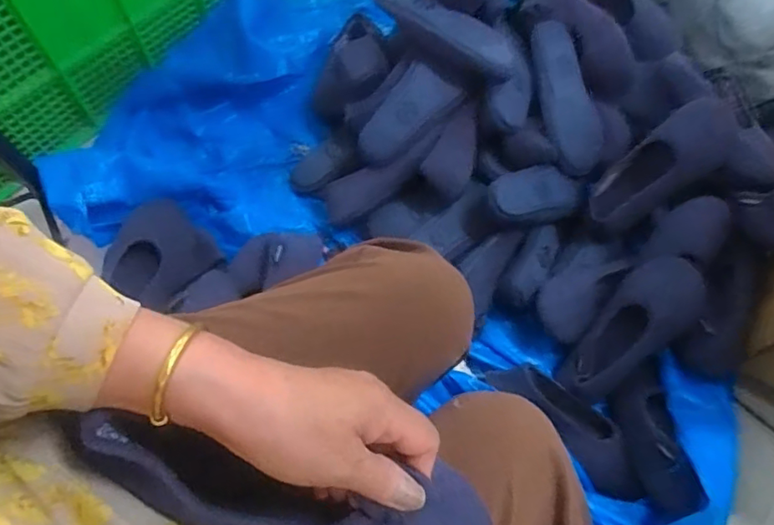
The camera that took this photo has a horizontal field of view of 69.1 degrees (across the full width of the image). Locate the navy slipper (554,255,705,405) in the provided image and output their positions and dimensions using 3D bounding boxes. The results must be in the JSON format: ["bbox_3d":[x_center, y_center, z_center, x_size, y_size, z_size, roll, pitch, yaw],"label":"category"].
[{"bbox_3d":[0.340,0.094,0.786,0.097,0.051,0.236,43,98,16],"label":"navy slipper"}]

